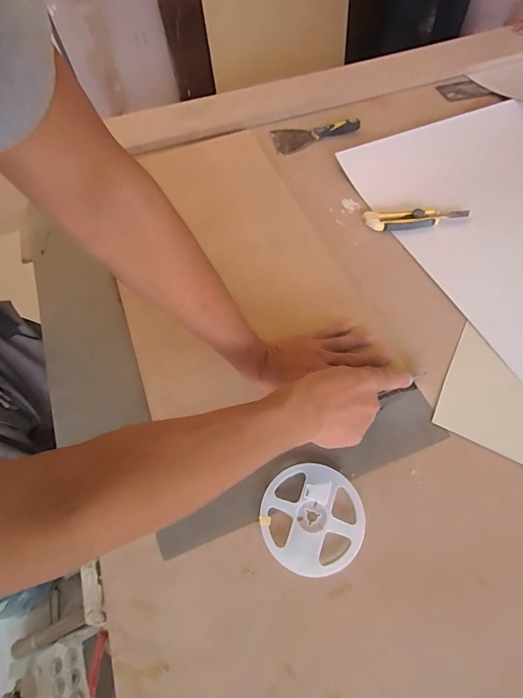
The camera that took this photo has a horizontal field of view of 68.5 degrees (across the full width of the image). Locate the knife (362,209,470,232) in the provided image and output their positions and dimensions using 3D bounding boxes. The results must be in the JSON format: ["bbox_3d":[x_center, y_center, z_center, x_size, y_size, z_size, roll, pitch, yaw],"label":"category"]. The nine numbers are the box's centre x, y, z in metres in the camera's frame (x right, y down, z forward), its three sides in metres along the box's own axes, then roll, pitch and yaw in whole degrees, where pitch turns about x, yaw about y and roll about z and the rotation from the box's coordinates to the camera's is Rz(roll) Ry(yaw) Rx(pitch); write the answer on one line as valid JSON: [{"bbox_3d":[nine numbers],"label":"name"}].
[{"bbox_3d":[0.287,-0.240,0.710,0.189,0.022,0.035,-2,61,3],"label":"knife"}]

